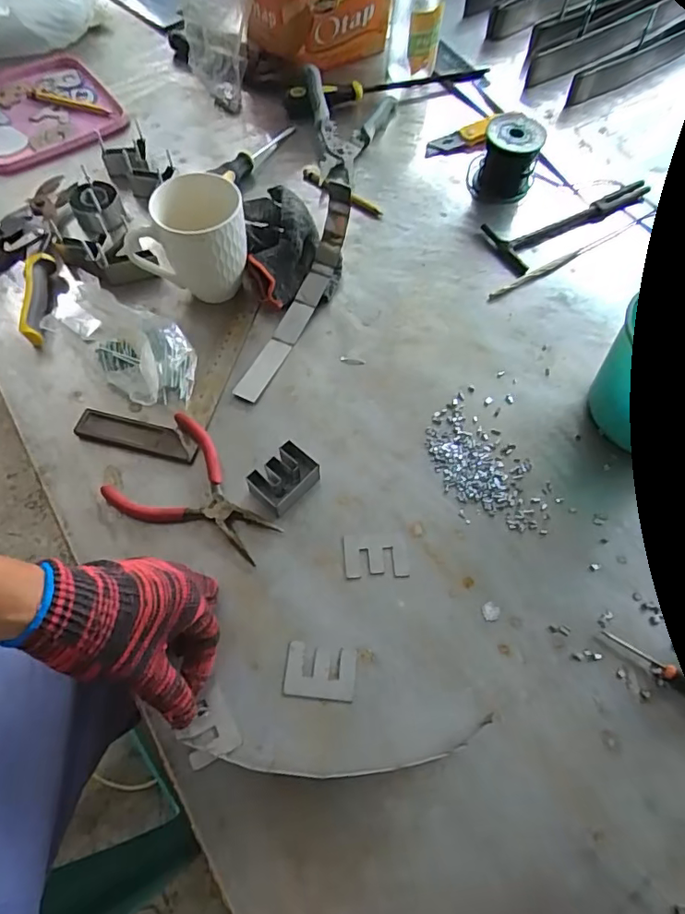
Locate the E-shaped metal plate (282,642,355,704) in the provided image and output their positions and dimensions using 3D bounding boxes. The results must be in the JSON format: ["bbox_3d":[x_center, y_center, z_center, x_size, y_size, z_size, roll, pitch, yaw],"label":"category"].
[{"bbox_3d":[-0.018,0.165,0.404,0.053,0.004,0.039,5,63,1],"label":"E-shaped metal plate"}]

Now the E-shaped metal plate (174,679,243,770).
[{"bbox_3d":[-0.100,0.198,0.385,0.038,0.006,0.047,-26,67,-14],"label":"E-shaped metal plate"}]

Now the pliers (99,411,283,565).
[{"bbox_3d":[-0.124,0.037,0.458,0.141,0.016,0.098,35,68,15],"label":"pliers"}]

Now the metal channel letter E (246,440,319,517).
[{"bbox_3d":[-0.052,0.019,0.461,0.036,0.028,0.053,39,69,17],"label":"metal channel letter E"}]

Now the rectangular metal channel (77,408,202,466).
[{"bbox_3d":[-0.191,-0.019,0.489,0.114,0.009,0.029,14,64,6],"label":"rectangular metal channel"}]

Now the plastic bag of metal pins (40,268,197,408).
[{"bbox_3d":[-0.206,-0.106,0.498,0.138,0.069,0.077,30,66,13],"label":"plastic bag of metal pins"}]

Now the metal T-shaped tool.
[{"bbox_3d":[0.277,-0.288,0.633,0.228,0.008,0.077,-29,67,-15],"label":"metal T-shaped tool"}]

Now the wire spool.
[{"bbox_3d":[0.200,-0.360,0.632,0.065,0.070,0.073,21,64,9],"label":"wire spool"}]

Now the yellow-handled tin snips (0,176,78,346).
[{"bbox_3d":[-0.366,-0.228,0.576,0.142,0.027,0.208,9,63,3],"label":"yellow-handled tin snips"}]

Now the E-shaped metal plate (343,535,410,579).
[{"bbox_3d":[0.029,0.084,0.445,0.054,0.004,0.036,-1,63,-2],"label":"E-shaped metal plate"}]

